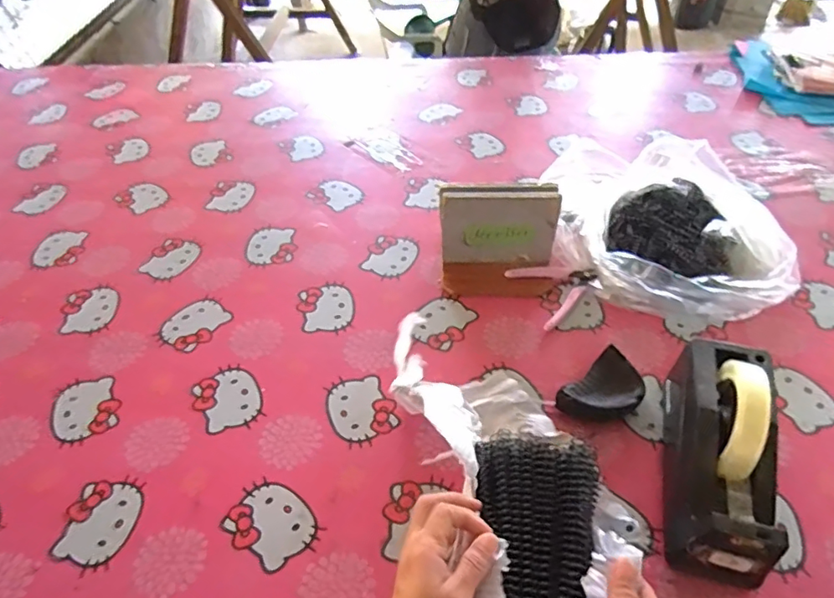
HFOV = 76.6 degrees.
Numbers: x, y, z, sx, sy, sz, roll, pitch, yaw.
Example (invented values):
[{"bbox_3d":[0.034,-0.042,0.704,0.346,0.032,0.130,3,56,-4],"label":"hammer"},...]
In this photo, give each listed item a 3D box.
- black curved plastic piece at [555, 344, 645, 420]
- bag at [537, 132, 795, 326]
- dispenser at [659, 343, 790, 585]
[{"bbox_3d":[0.208,0.104,0.587,0.095,0.022,0.064,-34,56,-22],"label":"black curved plastic piece"},{"bbox_3d":[0.347,-0.120,0.749,0.297,0.064,0.351,5,51,9],"label":"bag"},{"bbox_3d":[0.284,0.138,0.486,0.079,0.128,0.202,10,50,11],"label":"dispenser"}]

